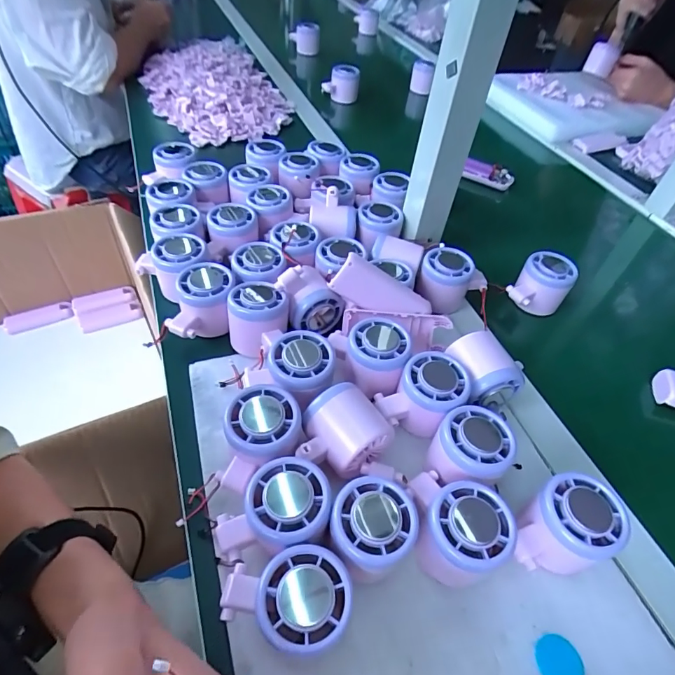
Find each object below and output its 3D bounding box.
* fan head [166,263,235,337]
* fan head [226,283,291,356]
[{"bbox_3d":[-0.132,-0.034,0.419,0.061,0.053,0.063,-4,49,-10],"label":"fan head"},{"bbox_3d":[-0.075,-0.017,0.411,0.055,0.051,0.066,-1,49,-7],"label":"fan head"}]

